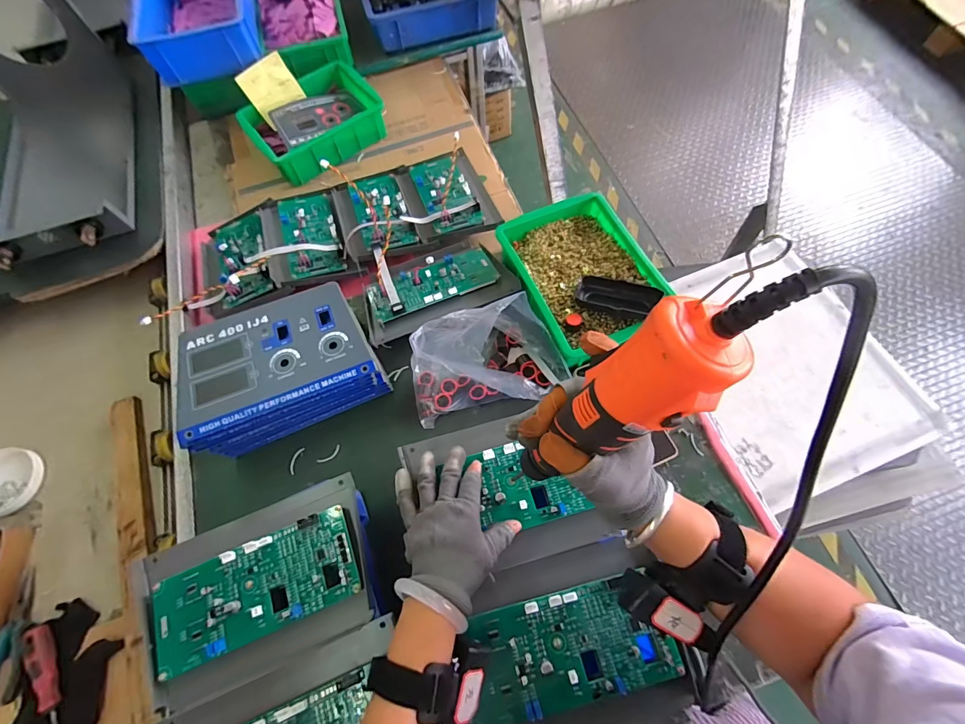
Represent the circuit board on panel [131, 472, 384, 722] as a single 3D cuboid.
[{"bbox_3d":[-0.225,0.225,0.411,0.227,0.024,0.145,-22,69,-7],"label":"circuit board on panel"}]

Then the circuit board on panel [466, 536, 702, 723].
[{"bbox_3d":[0.078,0.267,0.382,0.195,0.024,0.151,-13,68,-4],"label":"circuit board on panel"}]

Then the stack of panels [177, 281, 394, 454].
[{"bbox_3d":[-0.262,0.008,0.541,0.234,0.100,0.144,-21,68,-7],"label":"stack of panels"}]

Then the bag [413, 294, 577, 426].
[{"bbox_3d":[0.005,-0.011,0.555,0.212,0.097,0.134,-11,68,-3],"label":"bag"}]

